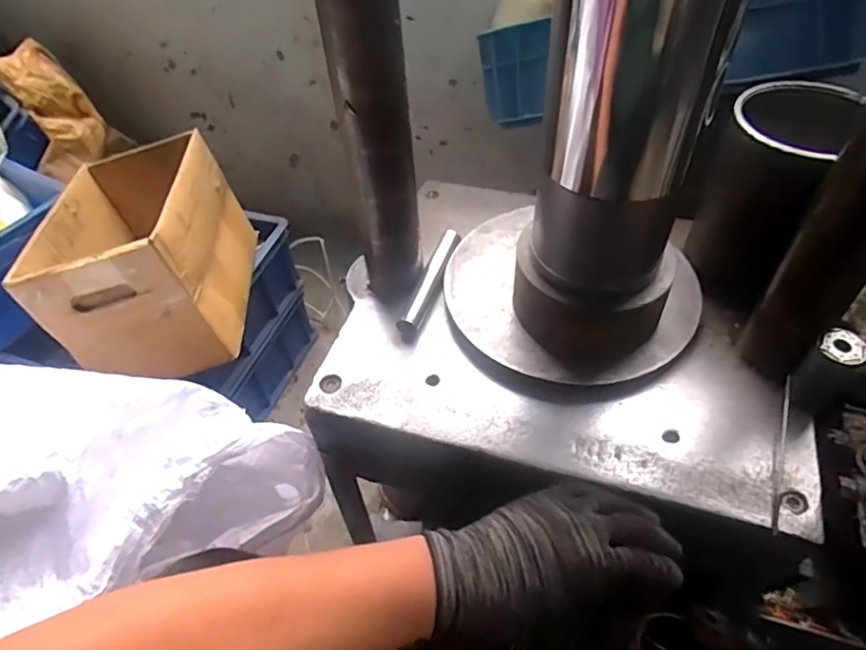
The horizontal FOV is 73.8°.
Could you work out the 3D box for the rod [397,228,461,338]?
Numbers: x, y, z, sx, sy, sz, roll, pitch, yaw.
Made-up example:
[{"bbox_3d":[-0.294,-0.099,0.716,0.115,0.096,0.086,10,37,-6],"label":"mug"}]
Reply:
[{"bbox_3d":[-0.002,-0.051,0.646,0.022,0.022,0.153,15,52,16],"label":"rod"}]

